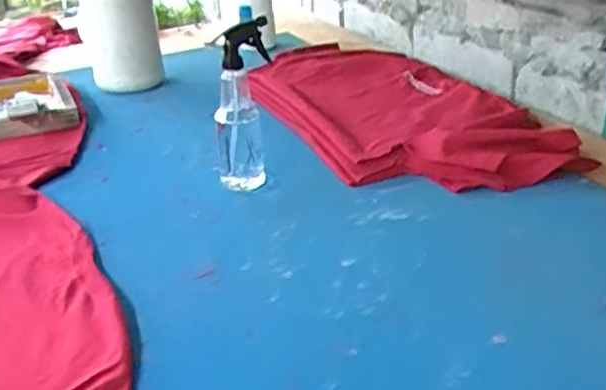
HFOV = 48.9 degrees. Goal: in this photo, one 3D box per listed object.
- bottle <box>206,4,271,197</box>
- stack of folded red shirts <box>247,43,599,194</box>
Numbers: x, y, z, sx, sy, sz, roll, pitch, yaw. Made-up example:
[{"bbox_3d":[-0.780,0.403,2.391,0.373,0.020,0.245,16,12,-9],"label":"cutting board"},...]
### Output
[{"bbox_3d":[-0.090,-0.135,0.992,0.088,0.236,0.069,-4,27,-2],"label":"bottle"},{"bbox_3d":[0.126,-0.186,1.277,0.420,0.064,0.791,-10,28,-13],"label":"stack of folded red shirts"}]

